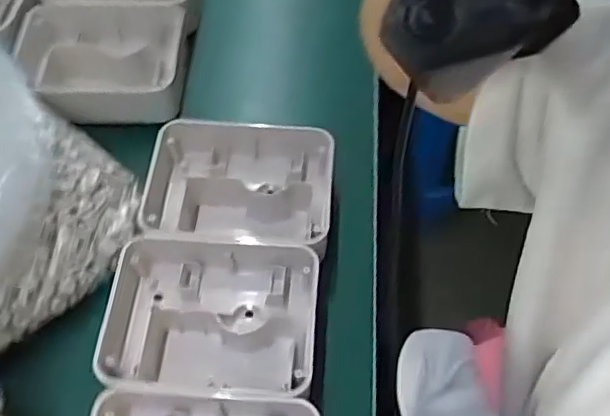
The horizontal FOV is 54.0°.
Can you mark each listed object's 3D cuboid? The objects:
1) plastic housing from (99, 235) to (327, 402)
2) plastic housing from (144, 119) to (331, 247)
[{"bbox_3d":[-0.064,0.071,0.383,0.140,0.049,0.100,4,59,2],"label":"plastic housing"},{"bbox_3d":[-0.048,-0.015,0.444,0.132,0.052,0.109,6,59,4],"label":"plastic housing"}]

